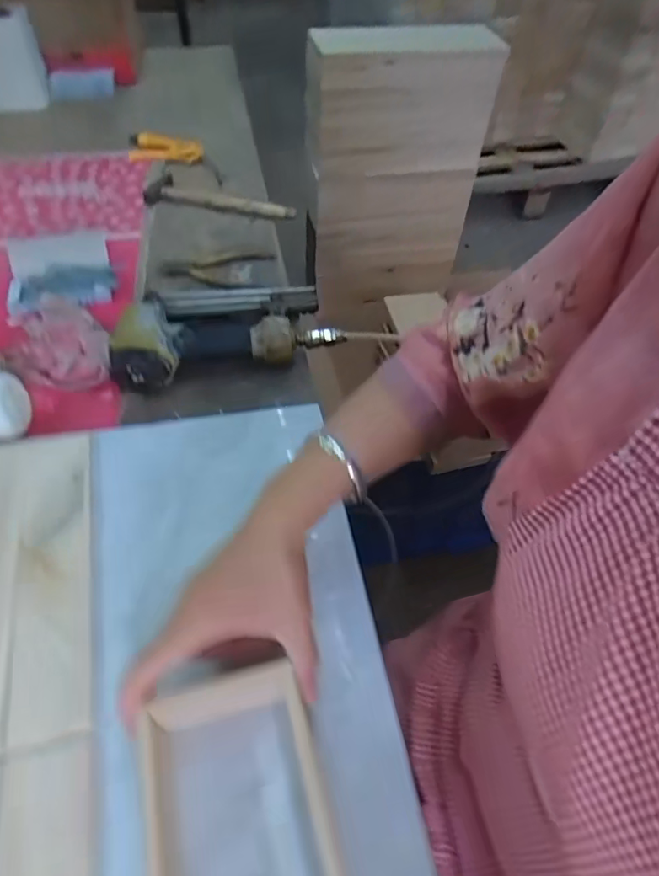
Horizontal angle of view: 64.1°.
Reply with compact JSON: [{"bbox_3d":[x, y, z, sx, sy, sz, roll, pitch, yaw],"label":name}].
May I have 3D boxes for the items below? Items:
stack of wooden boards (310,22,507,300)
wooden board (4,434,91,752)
[{"bbox_3d":[0.106,-0.445,0.924,0.294,0.422,0.095,-10,52,-11],"label":"stack of wooden boards"},{"bbox_3d":[-0.227,0.101,0.434,0.060,0.013,0.264,-13,52,-12],"label":"wooden board"}]

